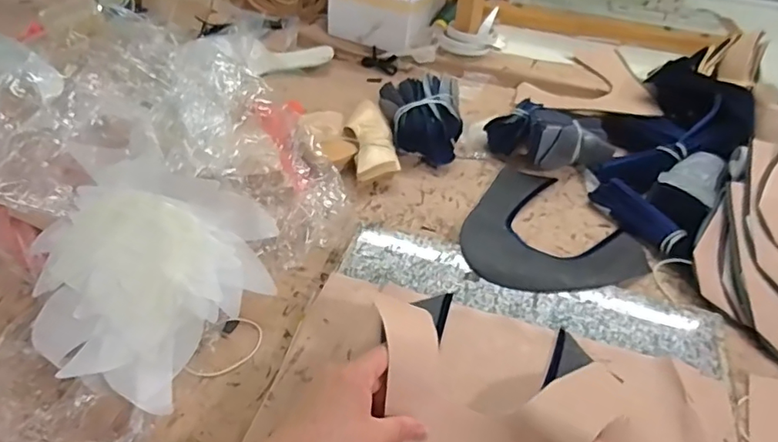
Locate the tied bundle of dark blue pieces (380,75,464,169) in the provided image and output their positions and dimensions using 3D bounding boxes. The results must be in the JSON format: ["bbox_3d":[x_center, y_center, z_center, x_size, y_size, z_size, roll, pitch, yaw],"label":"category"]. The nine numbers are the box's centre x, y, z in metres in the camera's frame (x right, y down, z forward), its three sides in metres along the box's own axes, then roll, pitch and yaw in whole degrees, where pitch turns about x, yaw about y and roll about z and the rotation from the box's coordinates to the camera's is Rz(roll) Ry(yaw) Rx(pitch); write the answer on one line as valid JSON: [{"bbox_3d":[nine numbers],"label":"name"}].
[{"bbox_3d":[0.046,-0.143,0.727,0.110,0.072,0.110,-3,47,-6],"label":"tied bundle of dark blue pieces"}]

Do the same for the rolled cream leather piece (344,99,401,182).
[{"bbox_3d":[-0.026,-0.110,0.711,0.058,0.031,0.136,-7,48,-10],"label":"rolled cream leather piece"}]

